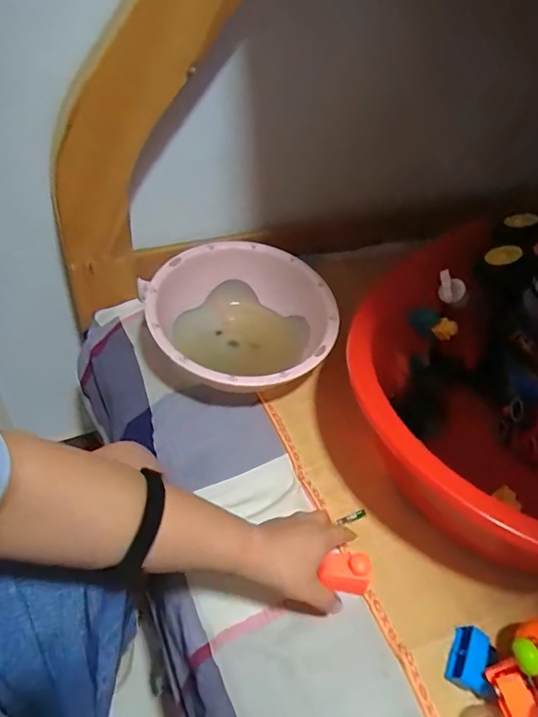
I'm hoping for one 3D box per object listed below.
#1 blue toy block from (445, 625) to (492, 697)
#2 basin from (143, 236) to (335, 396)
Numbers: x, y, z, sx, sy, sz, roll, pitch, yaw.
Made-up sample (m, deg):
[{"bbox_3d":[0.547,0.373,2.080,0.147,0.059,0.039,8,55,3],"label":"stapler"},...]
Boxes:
[{"bbox_3d":[0.221,0.326,0.532,0.041,0.024,0.057,21,46,16],"label":"blue toy block"},{"bbox_3d":[-0.045,-0.052,0.814,0.269,0.138,0.284,3,43,-2],"label":"basin"}]

